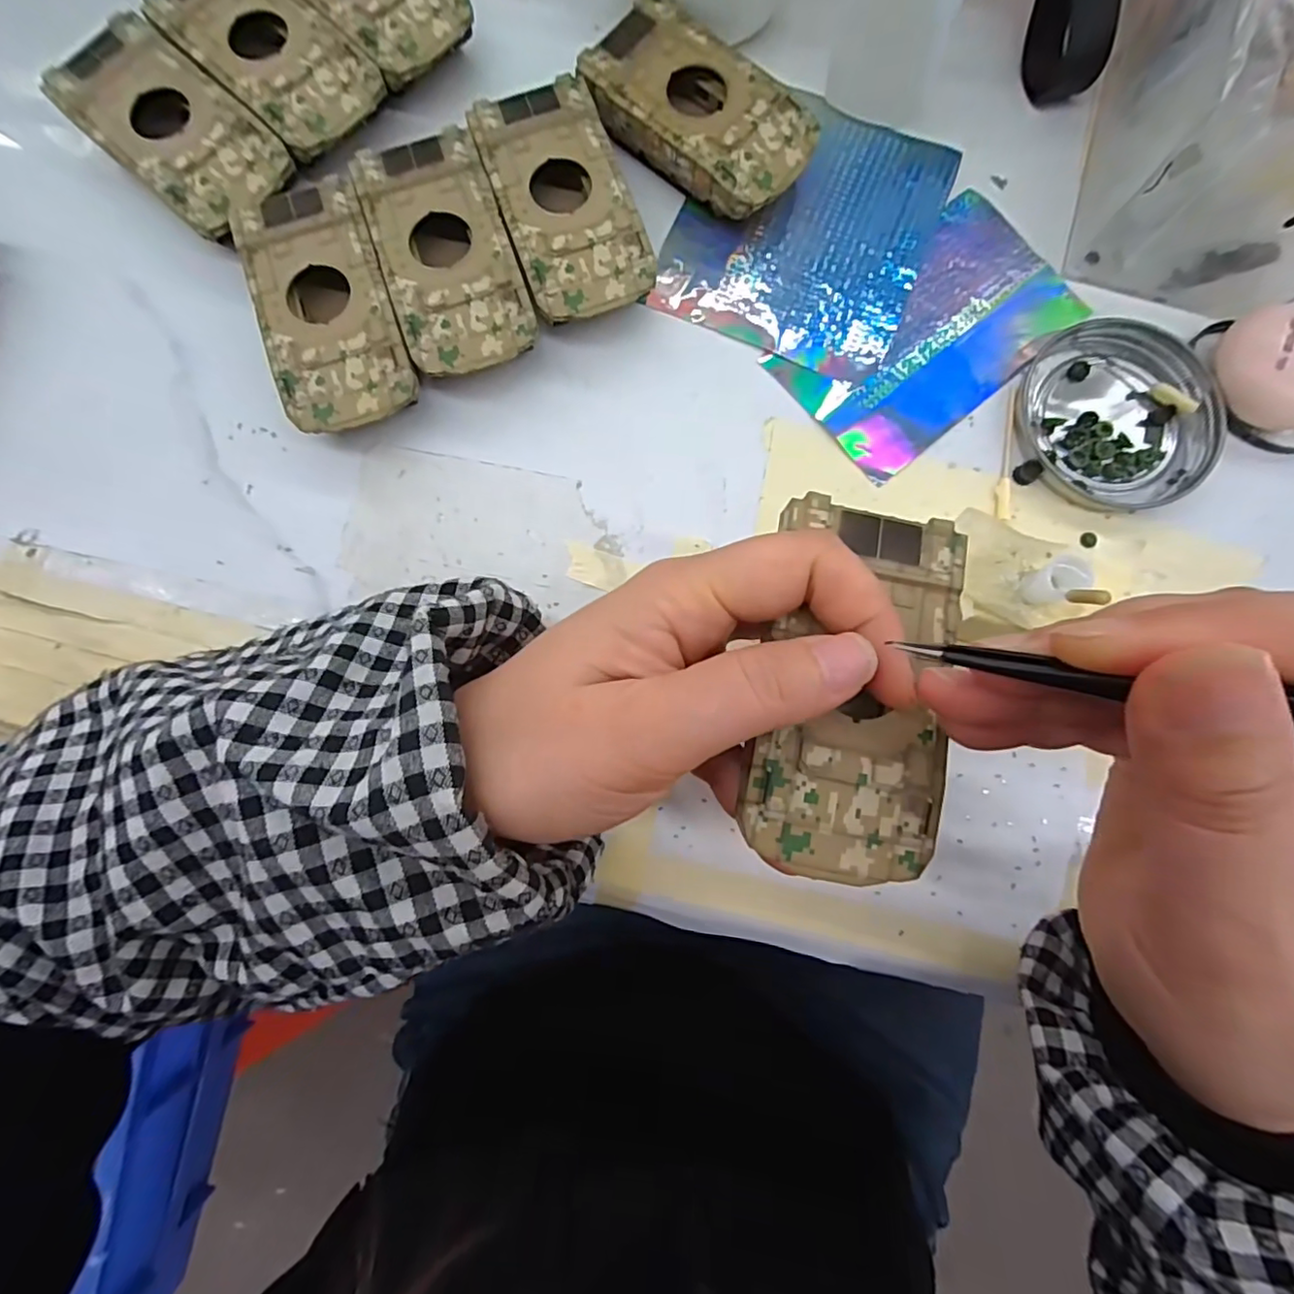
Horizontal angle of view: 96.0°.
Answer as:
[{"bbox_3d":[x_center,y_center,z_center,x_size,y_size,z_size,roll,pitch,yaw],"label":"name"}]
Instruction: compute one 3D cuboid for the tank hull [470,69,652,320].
[{"bbox_3d":[-0.033,-0.176,0.239,0.050,0.025,0.094,-20,83,-2],"label":"tank hull"}]

